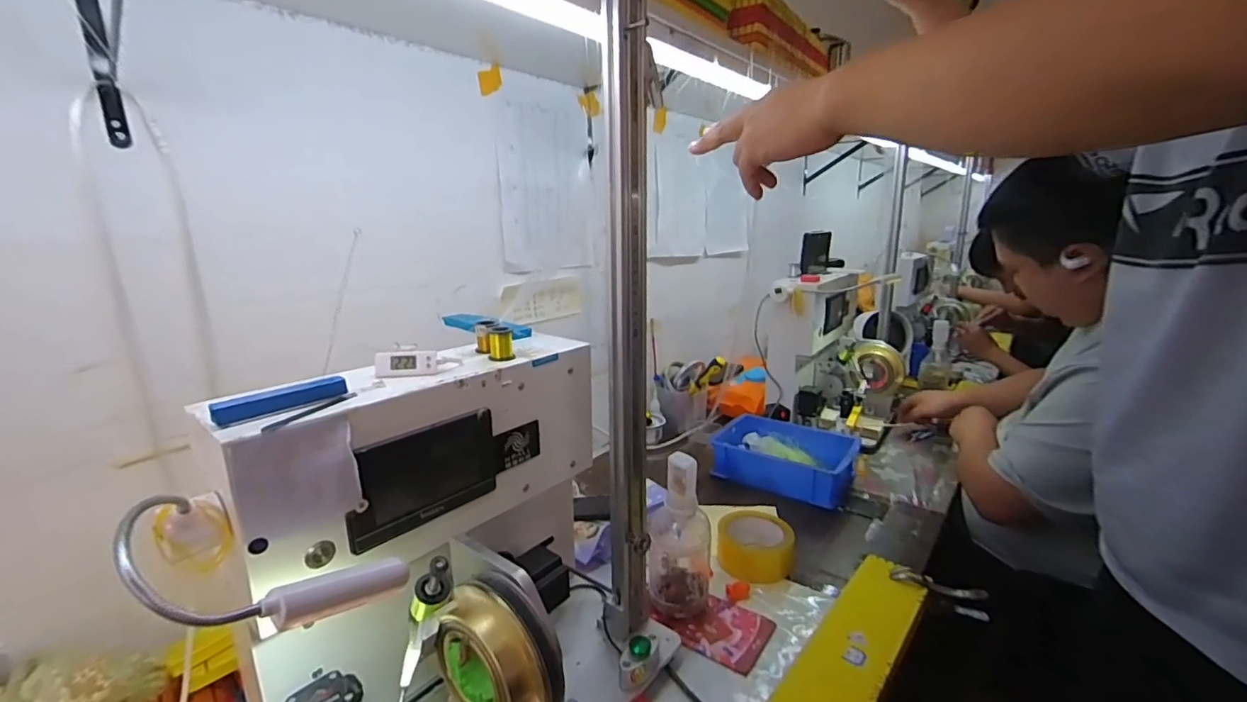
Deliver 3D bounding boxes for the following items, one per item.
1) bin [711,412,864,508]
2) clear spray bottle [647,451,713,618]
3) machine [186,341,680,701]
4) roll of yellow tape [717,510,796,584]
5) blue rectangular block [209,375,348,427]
[{"bbox_3d":[0.305,0.202,1.008,0.252,0.068,0.179,10,18,34],"label":"bin"},{"bbox_3d":[0.072,0.217,0.652,0.076,0.197,0.084,2,15,10],"label":"clear spray bottle"},{"bbox_3d":[-0.114,0.186,0.468,0.214,0.334,0.346,12,19,39],"label":"machine"},{"bbox_3d":[0.193,0.281,0.759,0.101,0.058,0.101,0,15,0],"label":"roll of yellow tape"},{"bbox_3d":[-0.252,0.036,0.389,0.012,0.015,0.086,13,19,41],"label":"blue rectangular block"}]

